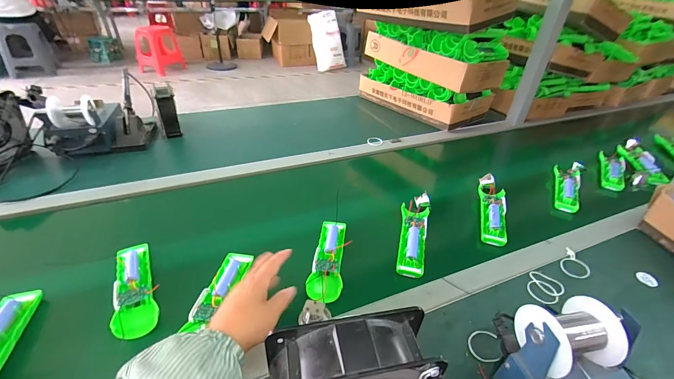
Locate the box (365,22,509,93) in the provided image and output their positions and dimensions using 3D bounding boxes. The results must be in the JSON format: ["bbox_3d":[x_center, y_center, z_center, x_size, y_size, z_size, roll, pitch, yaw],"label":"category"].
[{"bbox_3d":[0.302,-0.443,1.005,0.199,0.141,0.420,-21,42,-30],"label":"box"}]

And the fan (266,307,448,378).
[{"bbox_3d":[0.010,0.191,0.301,0.150,0.153,0.060,-6,36,-12],"label":"fan"}]

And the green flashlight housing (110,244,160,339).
[{"bbox_3d":[-0.288,0.135,0.450,0.050,0.020,0.165,-15,39,-24],"label":"green flashlight housing"}]

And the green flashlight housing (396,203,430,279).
[{"bbox_3d":[0.135,0.084,0.558,0.047,0.023,0.156,9,36,9],"label":"green flashlight housing"}]

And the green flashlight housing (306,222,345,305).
[{"bbox_3d":[-0.014,0.105,0.509,0.050,0.020,0.164,4,35,1],"label":"green flashlight housing"}]

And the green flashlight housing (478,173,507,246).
[{"bbox_3d":[0.315,0.033,0.641,0.048,0.034,0.195,14,37,15],"label":"green flashlight housing"}]

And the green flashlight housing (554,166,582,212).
[{"bbox_3d":[0.521,-0.005,0.717,0.051,0.034,0.171,20,39,23],"label":"green flashlight housing"}]

